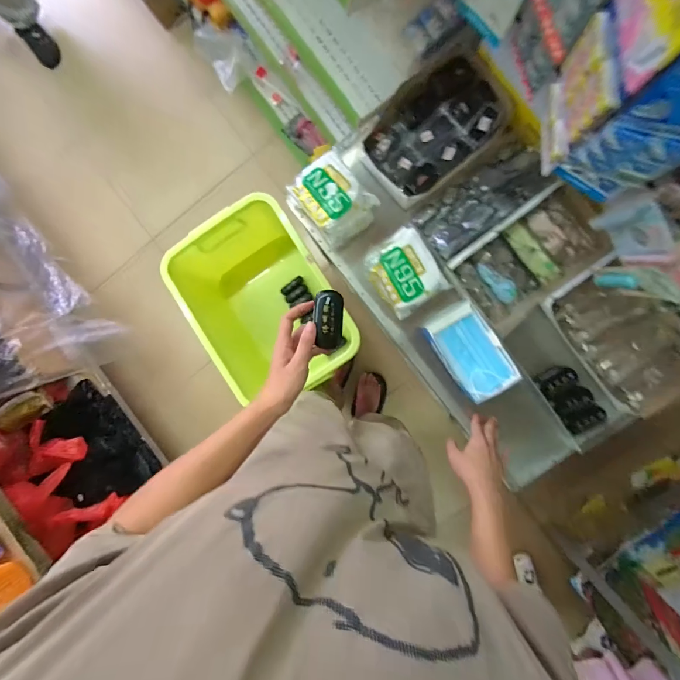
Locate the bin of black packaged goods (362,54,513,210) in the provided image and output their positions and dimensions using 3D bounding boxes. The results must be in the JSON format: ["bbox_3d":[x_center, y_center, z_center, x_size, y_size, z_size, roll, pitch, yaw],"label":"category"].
[{"bbox_3d":[0.191,-0.421,0.690,0.288,0.079,0.188,-40,89,5],"label":"bin of black packaged goods"}]

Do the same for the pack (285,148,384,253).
[{"bbox_3d":[-0.016,-0.276,0.678,0.119,0.121,0.145,-43,88,5],"label":"pack"}]

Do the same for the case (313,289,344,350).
[{"bbox_3d":[-0.016,-0.030,0.494,0.042,0.016,0.083,0,96,5],"label":"case"}]

